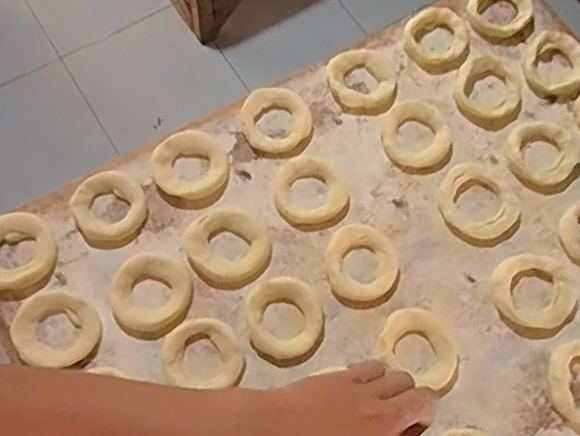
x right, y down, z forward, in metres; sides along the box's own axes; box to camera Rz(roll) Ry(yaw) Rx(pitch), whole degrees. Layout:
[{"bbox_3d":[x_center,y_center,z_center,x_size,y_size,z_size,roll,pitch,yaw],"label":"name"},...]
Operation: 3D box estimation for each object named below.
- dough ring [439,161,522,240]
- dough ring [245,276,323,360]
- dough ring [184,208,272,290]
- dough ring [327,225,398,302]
[{"bbox_3d":[0.170,-0.016,0.529,0.062,0.013,0.070,-41,75,-16],"label":"dough ring"},{"bbox_3d":[-0.004,0.083,0.489,0.060,0.010,0.067,-14,70,-7],"label":"dough ring"},{"bbox_3d":[-0.053,0.025,0.505,0.068,0.010,0.066,1,69,-2],"label":"dough ring"},{"bbox_3d":[0.061,0.037,0.505,0.058,0.014,0.067,-3,69,-3],"label":"dough ring"}]

